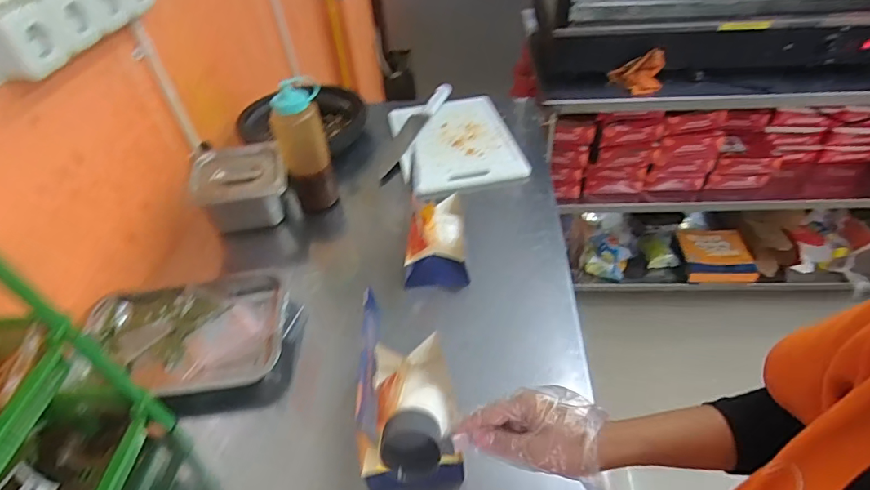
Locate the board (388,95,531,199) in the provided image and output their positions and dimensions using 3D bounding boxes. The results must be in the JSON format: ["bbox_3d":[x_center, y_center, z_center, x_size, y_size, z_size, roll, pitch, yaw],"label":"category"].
[{"bbox_3d":[0.037,-0.236,1.066,0.267,0.041,0.347,-10,43,-5],"label":"board"}]

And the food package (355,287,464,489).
[{"bbox_3d":[-0.027,0.159,0.541,0.093,0.131,0.190,-6,43,0],"label":"food package"}]

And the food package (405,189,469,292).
[{"bbox_3d":[0.005,-0.023,0.815,0.099,0.050,0.207,-1,43,5],"label":"food package"}]

